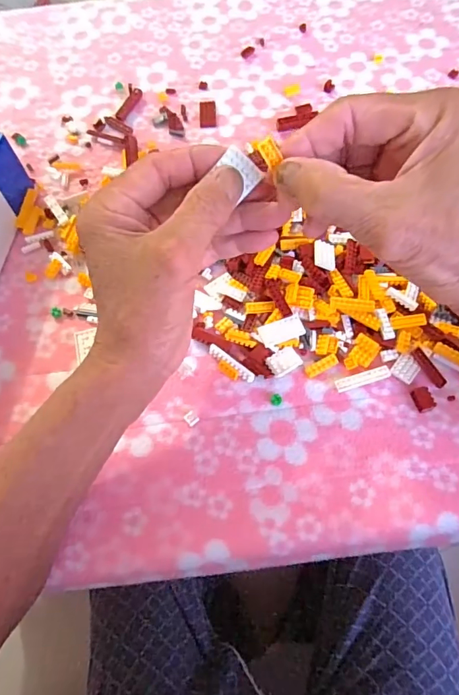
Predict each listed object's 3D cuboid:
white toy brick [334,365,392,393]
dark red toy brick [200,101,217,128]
[{"bbox_3d":[0.095,0.022,0.311,0.040,0.005,0.009,-17,66,-5],"label":"white toy brick"},{"bbox_3d":[-0.021,-0.229,0.426,0.016,0.004,0.037,-2,66,1],"label":"dark red toy brick"}]

